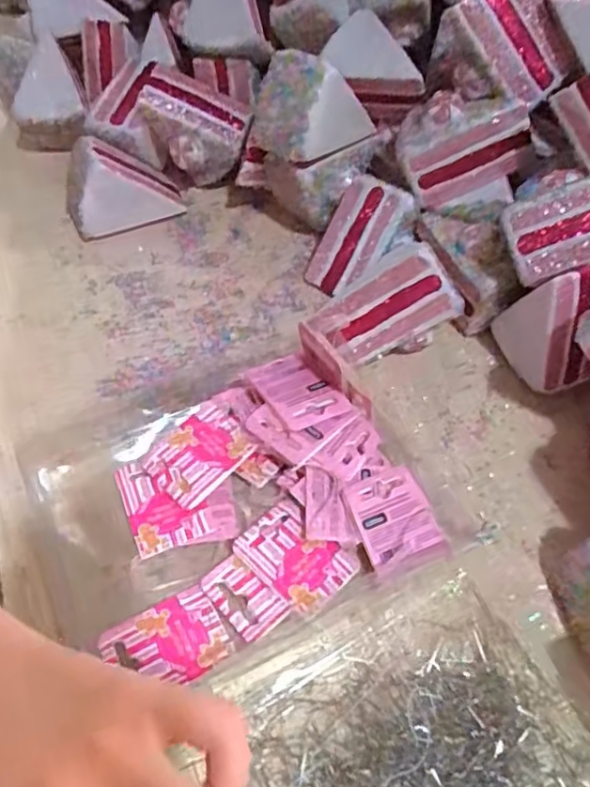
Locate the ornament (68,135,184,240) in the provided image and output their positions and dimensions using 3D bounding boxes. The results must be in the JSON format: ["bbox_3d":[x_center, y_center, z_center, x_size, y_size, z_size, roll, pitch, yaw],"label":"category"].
[{"bbox_3d":[-0.138,-0.165,0.496,0.086,0.060,0.044,-19,57,-13],"label":"ornament"}]

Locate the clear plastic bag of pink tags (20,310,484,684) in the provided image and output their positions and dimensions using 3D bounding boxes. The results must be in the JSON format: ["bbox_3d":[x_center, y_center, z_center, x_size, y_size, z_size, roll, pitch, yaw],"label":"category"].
[{"bbox_3d":[-0.034,0.053,0.362,0.221,0.034,0.179,-19,57,-13],"label":"clear plastic bag of pink tags"}]

